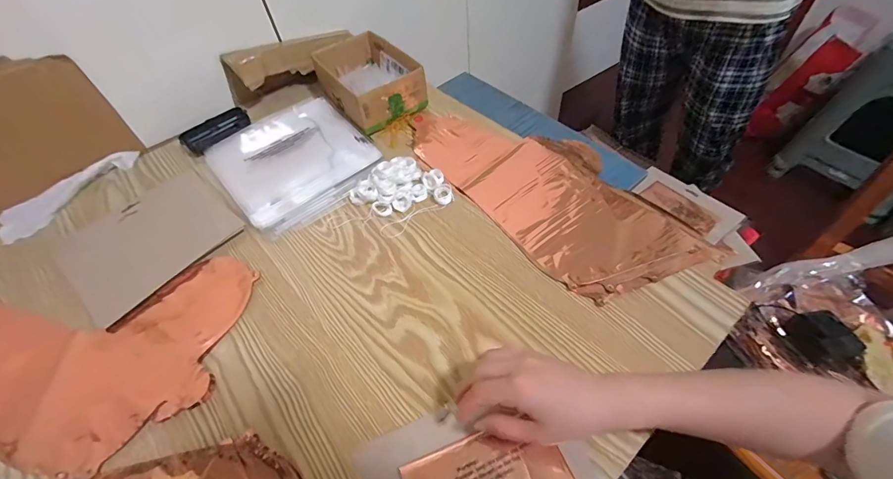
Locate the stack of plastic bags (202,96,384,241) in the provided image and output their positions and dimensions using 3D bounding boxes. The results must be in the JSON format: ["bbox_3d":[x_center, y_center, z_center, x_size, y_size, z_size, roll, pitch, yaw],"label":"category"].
[{"bbox_3d":[-0.228,-0.123,0.600,0.207,0.030,0.228,-36,57,-20],"label":"stack of plastic bags"}]

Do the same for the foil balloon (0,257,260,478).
[{"bbox_3d":[-0.456,0.112,0.456,0.431,0.010,0.234,4,53,9],"label":"foil balloon"}]

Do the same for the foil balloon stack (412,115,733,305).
[{"bbox_3d":[0.126,-0.082,0.547,0.191,0.015,0.419,-34,57,-19],"label":"foil balloon stack"}]

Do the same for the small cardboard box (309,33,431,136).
[{"bbox_3d":[-0.131,-0.274,0.677,0.132,0.064,0.197,-30,55,-17],"label":"small cardboard box"}]

